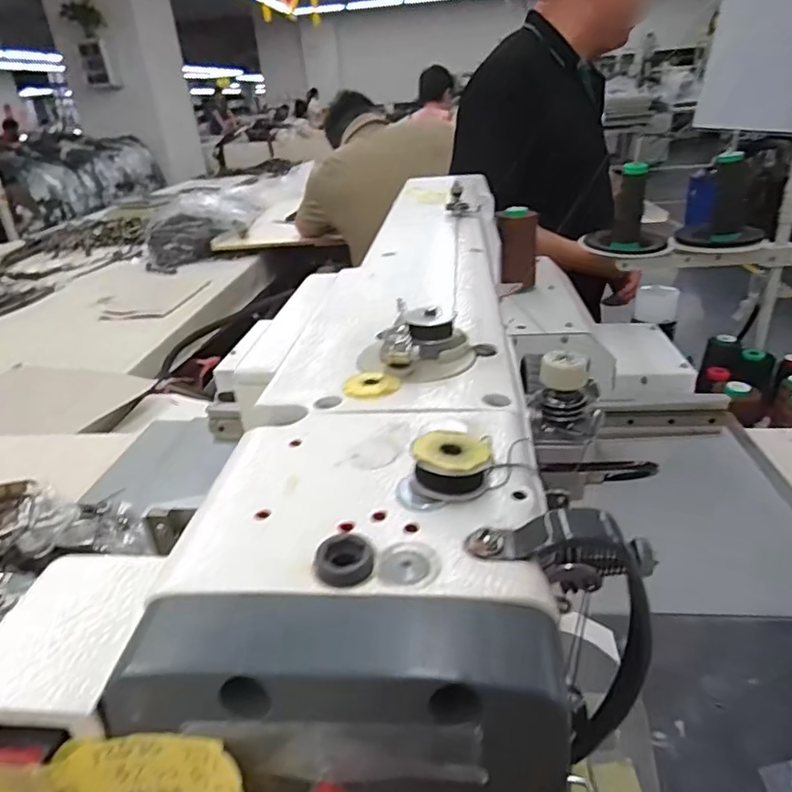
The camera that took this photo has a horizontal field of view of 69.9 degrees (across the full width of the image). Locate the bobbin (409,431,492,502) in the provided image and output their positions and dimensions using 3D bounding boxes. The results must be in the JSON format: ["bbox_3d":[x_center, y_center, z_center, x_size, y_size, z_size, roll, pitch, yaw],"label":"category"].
[{"bbox_3d":[0.017,0.021,0.178,0.022,0.013,0.023,3,29,15],"label":"bobbin"}]

